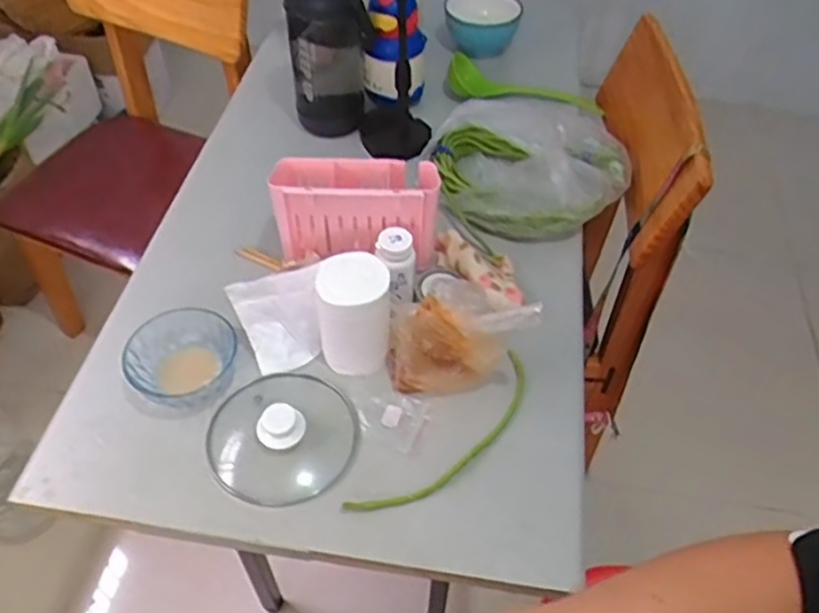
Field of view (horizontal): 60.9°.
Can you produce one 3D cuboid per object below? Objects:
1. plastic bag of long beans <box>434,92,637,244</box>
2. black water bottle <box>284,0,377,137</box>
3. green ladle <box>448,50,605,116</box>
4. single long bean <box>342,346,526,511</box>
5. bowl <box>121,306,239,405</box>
[{"bbox_3d":[0.186,-0.230,1.042,0.307,0.095,0.314,-1,50,-4],"label":"plastic bag of long beans"},{"bbox_3d":[-0.121,-0.416,1.065,0.126,0.298,0.114,-3,50,-6],"label":"black water bottle"},{"bbox_3d":[0.178,-0.352,1.155,0.256,0.055,0.071,24,53,16],"label":"green ladle"},{"bbox_3d":[0.049,0.146,0.765,0.060,0.013,0.273,37,58,25],"label":"single long bean"},{"bbox_3d":[-0.265,0.067,0.808,0.121,0.051,0.116,1,50,-2],"label":"bowl"}]

